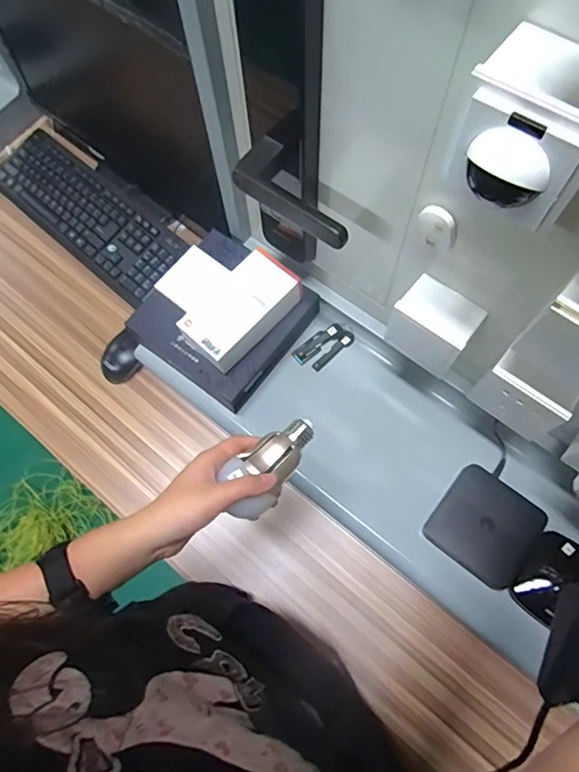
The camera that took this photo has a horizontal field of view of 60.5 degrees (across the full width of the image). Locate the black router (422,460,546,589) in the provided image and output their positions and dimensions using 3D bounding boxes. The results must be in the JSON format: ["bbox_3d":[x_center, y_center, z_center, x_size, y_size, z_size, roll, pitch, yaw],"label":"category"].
[{"bbox_3d":[0.243,0.173,0.615,0.111,0.033,0.111,36,75,15],"label":"black router"}]

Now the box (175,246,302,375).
[{"bbox_3d":[-0.064,-0.100,0.668,0.084,0.052,0.156,40,76,16],"label":"box"}]

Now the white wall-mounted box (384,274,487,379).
[{"bbox_3d":[0.164,-0.067,0.565,0.084,0.091,0.057,40,76,16],"label":"white wall-mounted box"}]

